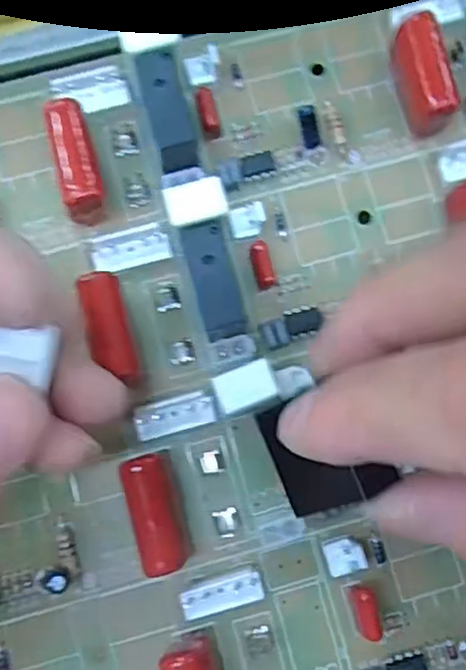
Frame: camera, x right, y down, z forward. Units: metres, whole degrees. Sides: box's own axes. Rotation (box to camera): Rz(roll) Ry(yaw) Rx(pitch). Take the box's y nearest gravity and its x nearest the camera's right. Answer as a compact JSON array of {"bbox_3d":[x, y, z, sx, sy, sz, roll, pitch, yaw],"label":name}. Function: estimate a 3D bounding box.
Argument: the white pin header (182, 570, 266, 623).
[{"bbox_3d":[-0.002,0.064,0.172,0.020,0.004,0.007,-15,82,-3],"label":"white pin header"}]

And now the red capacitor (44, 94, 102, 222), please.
[{"bbox_3d":[-0.041,-0.044,0.179,0.013,0.017,0.029,-12,79,-2],"label":"red capacitor"}]

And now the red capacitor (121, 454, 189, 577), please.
[{"bbox_3d":[-0.018,0.043,0.167,0.010,0.020,0.027,-14,82,-3],"label":"red capacitor"}]

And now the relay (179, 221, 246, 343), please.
[{"bbox_3d":[-0.004,-0.011,0.171,0.010,0.023,0.027,-15,82,-3],"label":"relay"}]

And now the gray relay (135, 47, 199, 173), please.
[{"bbox_3d":[-0.016,-0.053,0.177,0.010,0.023,0.030,-13,82,-3],"label":"gray relay"}]

